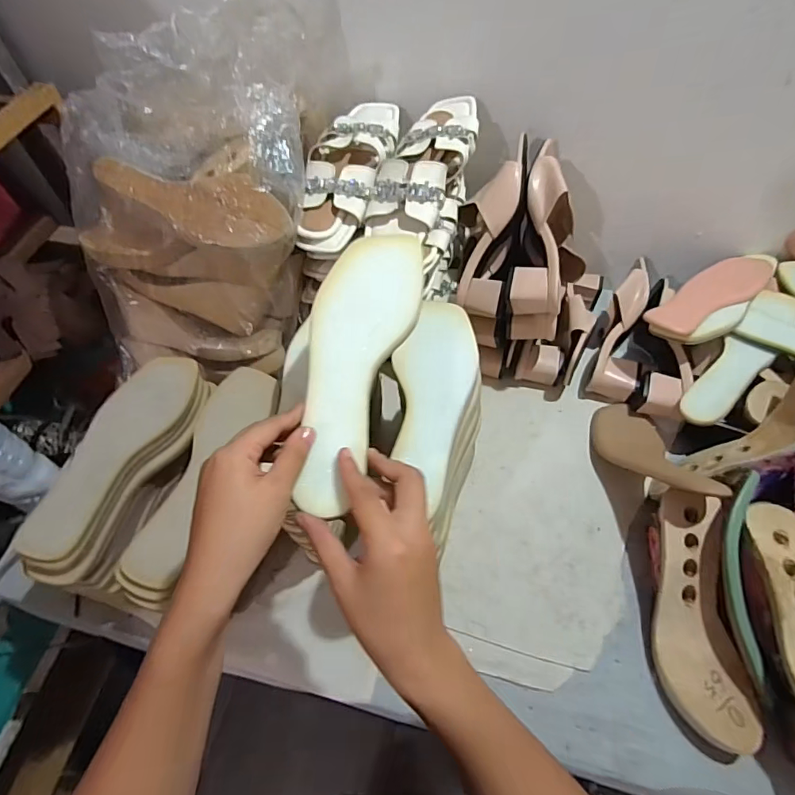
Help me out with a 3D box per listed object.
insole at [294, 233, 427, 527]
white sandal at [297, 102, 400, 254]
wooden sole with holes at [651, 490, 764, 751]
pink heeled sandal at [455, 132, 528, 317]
[{"bbox_3d":[-0.032,-0.031,0.369,0.074,0.015,0.238,9,67,10],"label":"insole"},{"bbox_3d":[-0.062,-0.299,0.626,0.103,0.068,0.243,7,57,9],"label":"white sandal"},{"bbox_3d":[0.314,0.223,0.508,0.078,0.046,0.244,1,75,4],"label":"wooden sole with holes"},{"bbox_3d":[0.124,-0.210,0.646,0.084,0.199,0.120,7,16,-4],"label":"pink heeled sandal"}]

